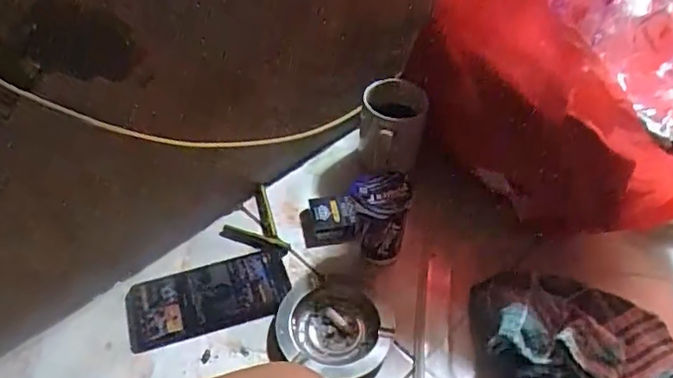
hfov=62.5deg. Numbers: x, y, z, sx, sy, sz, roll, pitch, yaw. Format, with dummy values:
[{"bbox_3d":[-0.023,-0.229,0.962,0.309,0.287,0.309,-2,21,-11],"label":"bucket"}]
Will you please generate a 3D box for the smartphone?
[{"bbox_3d":[-0.136,0.116,0.594,0.170,0.008,0.082,-13,50,-15],"label":"smartphone"}]

